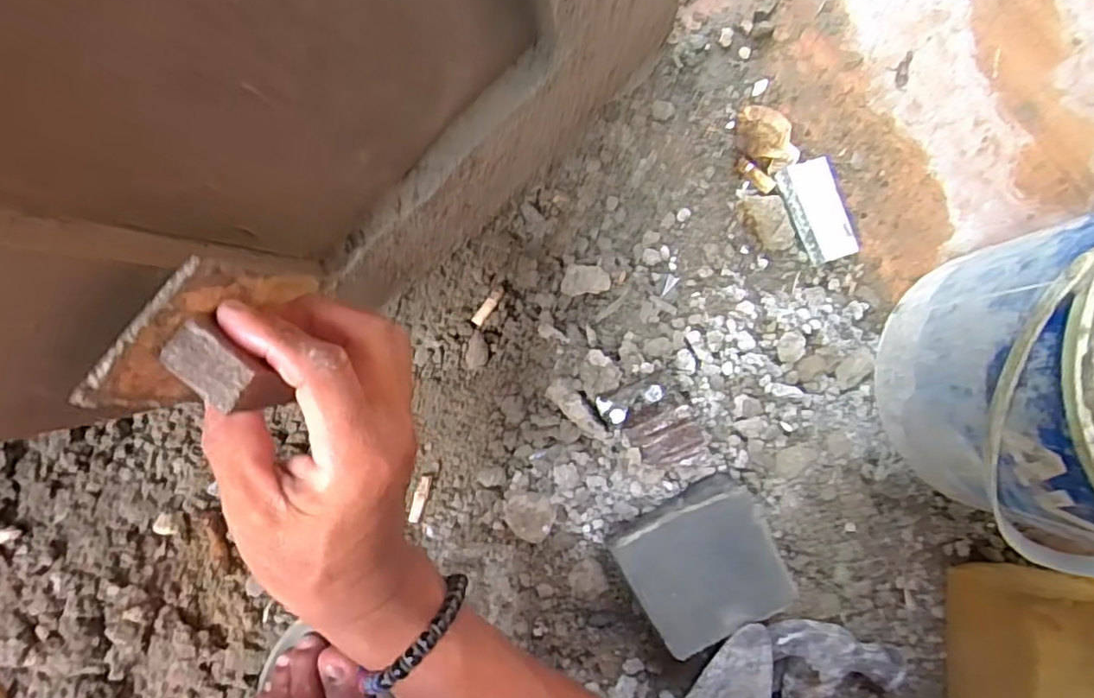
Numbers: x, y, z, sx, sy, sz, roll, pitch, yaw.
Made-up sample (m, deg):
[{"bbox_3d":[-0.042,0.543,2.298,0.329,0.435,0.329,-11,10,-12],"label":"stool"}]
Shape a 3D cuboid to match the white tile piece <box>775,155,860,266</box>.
[{"bbox_3d":[0.189,-0.096,0.438,0.039,0.014,0.071,-23,89,6],"label":"white tile piece"}]

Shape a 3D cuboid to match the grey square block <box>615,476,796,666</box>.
[{"bbox_3d":[0.095,0.128,0.387,0.085,0.047,0.077,-28,88,6],"label":"grey square block"}]

